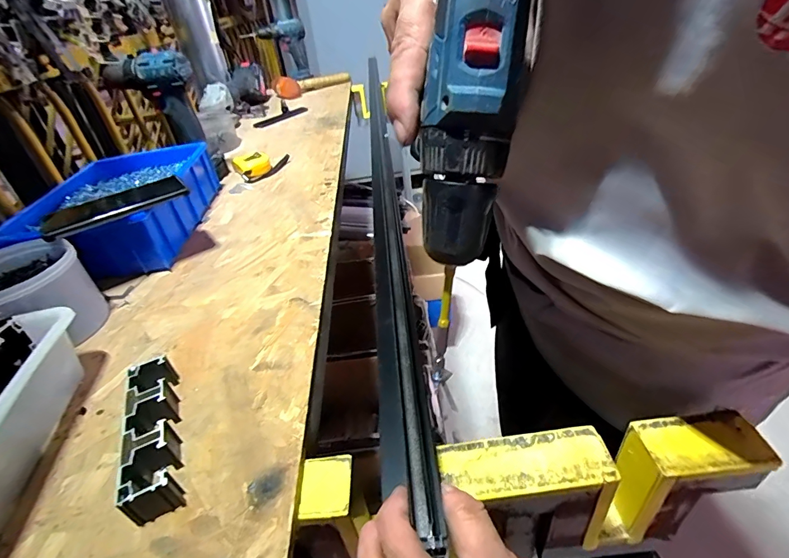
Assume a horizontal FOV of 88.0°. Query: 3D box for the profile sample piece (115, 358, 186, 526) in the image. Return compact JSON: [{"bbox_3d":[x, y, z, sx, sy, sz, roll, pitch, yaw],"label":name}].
[{"bbox_3d":[-0.191,0.117,0.322,0.034,0.036,0.134,-20,37,-17],"label":"profile sample piece"}]

